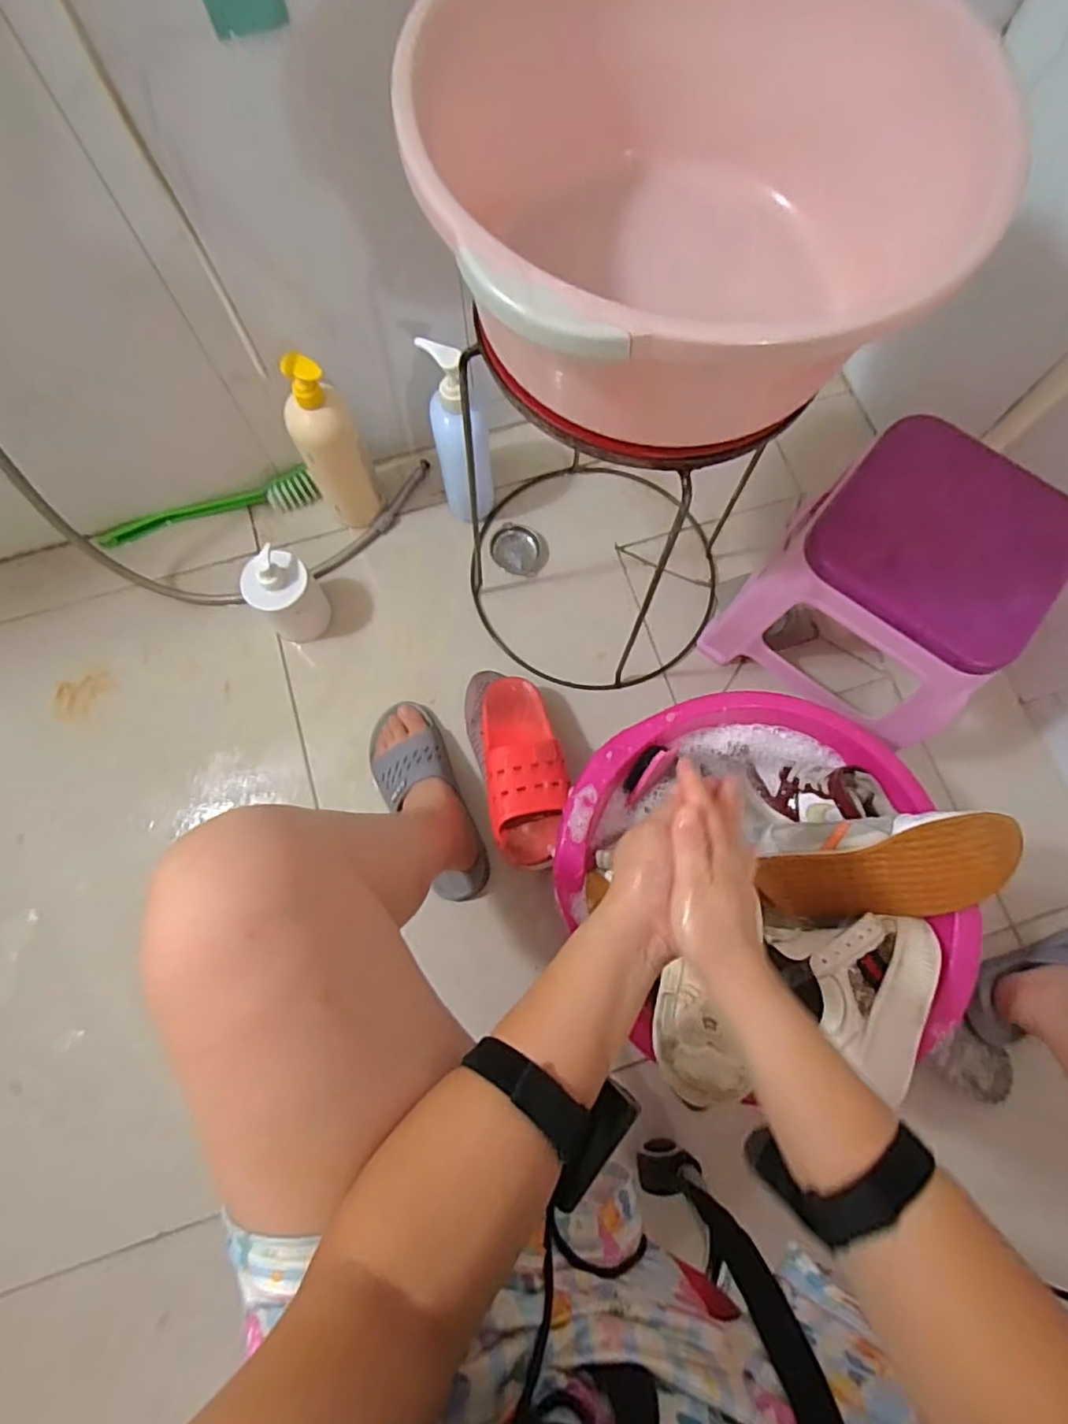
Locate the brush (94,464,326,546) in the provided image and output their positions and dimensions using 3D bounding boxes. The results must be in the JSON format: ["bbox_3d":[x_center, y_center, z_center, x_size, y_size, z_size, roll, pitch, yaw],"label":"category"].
[{"bbox_3d":[-0.474,-0.294,0.932,0.306,0.049,0.034,-20,74,-6],"label":"brush"}]

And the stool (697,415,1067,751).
[{"bbox_3d":[0.416,-0.140,0.759,0.264,0.269,0.243,39,77,11],"label":"stool"}]

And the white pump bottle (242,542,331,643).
[{"bbox_3d":[-0.320,-0.149,0.823,0.078,0.149,0.083,0,75,0],"label":"white pump bottle"}]

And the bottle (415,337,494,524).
[{"bbox_3d":[-0.093,-0.345,0.817,0.071,0.256,0.084,-7,75,-2],"label":"bottle"}]

